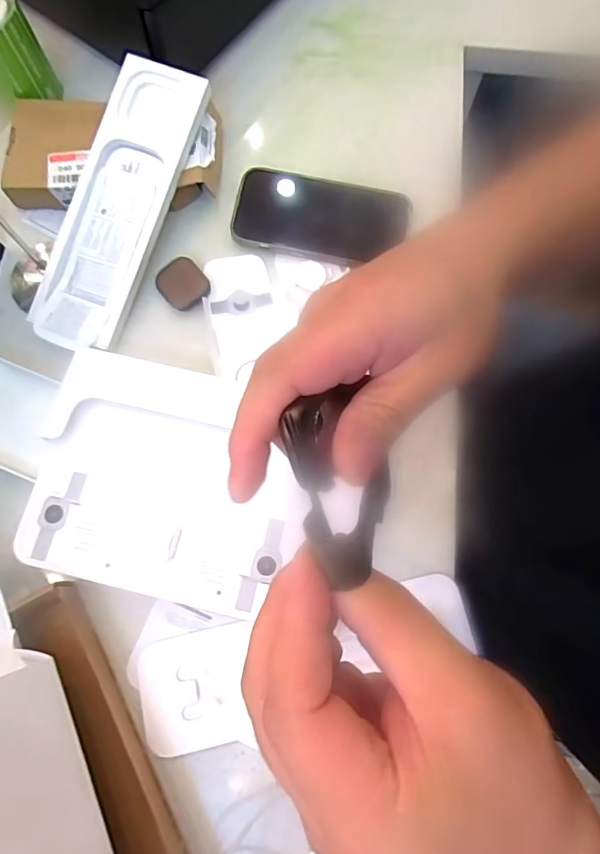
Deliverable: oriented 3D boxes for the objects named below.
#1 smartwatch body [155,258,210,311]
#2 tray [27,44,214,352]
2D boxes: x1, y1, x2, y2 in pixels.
[{"bbox_3d":[-0.097,-0.119,0.403,0.042,0.005,0.039,44,96,7],"label":"smartwatch body"},{"bbox_3d":[-0.151,-0.178,0.396,0.080,0.030,0.232,21,89,4],"label":"tray"}]

